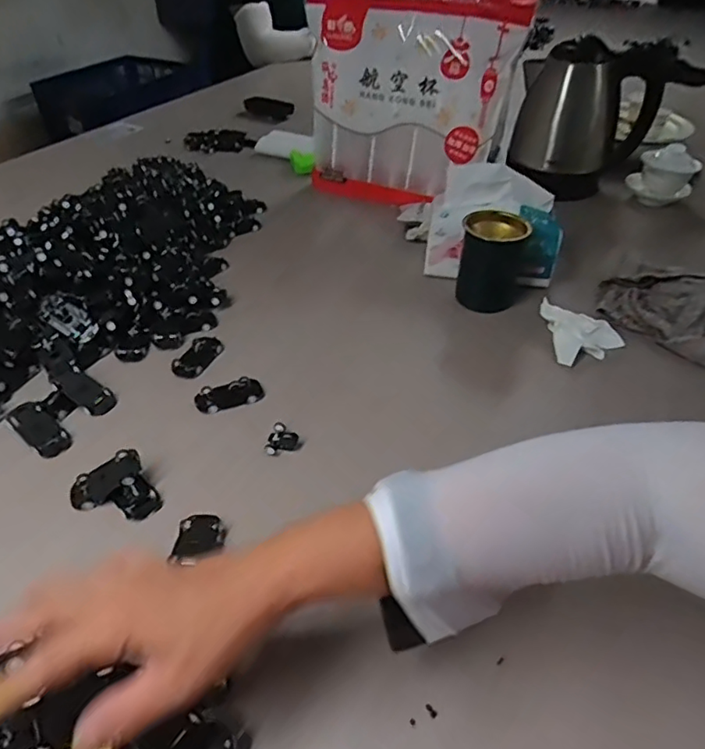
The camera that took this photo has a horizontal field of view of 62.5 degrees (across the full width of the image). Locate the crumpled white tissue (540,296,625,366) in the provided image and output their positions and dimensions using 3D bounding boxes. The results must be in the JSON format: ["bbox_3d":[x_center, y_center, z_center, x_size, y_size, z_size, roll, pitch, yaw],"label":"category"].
[{"bbox_3d":[0.252,-0.054,0.659,0.079,0.035,0.081,-13,43,-18],"label":"crumpled white tissue"}]

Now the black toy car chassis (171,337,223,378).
[{"bbox_3d":[-0.165,-0.021,0.620,0.032,0.007,0.061,22,44,21],"label":"black toy car chassis"}]

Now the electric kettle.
[{"bbox_3d":[0.384,-0.431,0.964,0.209,0.205,0.156,15,42,14],"label":"electric kettle"}]

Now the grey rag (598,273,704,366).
[{"bbox_3d":[0.388,-0.070,0.659,0.206,0.040,0.113,21,44,20],"label":"grey rag"}]

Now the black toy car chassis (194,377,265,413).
[{"bbox_3d":[-0.123,0.019,0.577,0.065,0.014,0.031,-14,43,-18],"label":"black toy car chassis"}]

